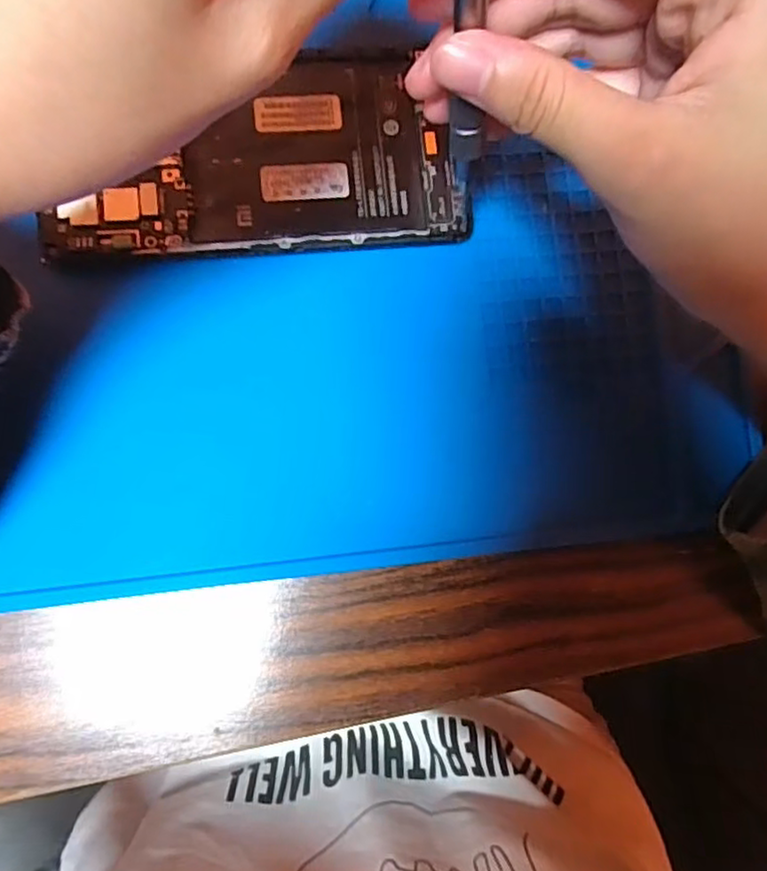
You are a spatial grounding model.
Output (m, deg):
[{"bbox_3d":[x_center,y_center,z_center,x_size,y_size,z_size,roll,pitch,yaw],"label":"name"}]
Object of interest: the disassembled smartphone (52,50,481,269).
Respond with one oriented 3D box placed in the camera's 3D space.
[{"bbox_3d":[-0.042,-0.099,0.220,0.141,0.006,0.070,-5,86,-6],"label":"disassembled smartphone"}]

